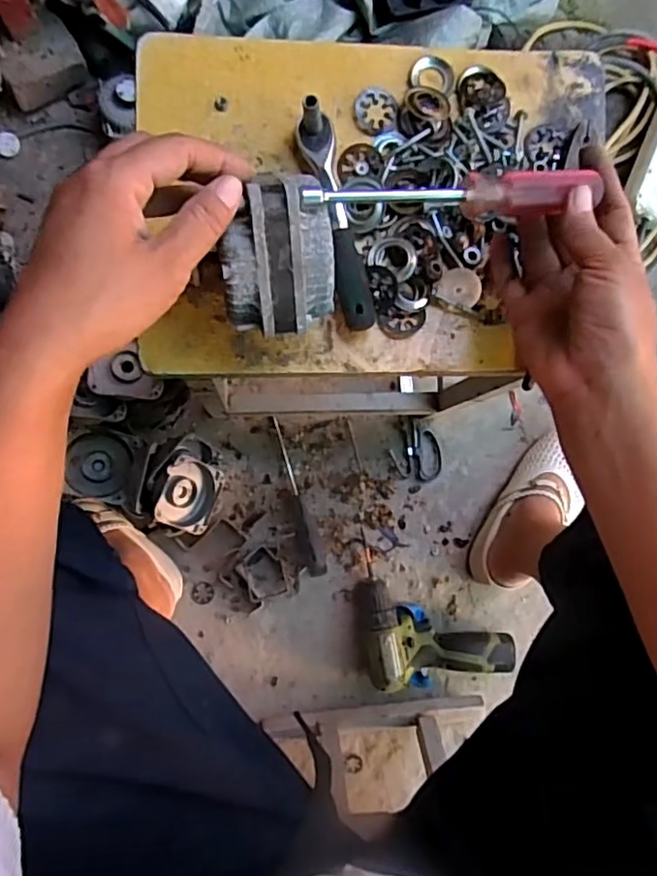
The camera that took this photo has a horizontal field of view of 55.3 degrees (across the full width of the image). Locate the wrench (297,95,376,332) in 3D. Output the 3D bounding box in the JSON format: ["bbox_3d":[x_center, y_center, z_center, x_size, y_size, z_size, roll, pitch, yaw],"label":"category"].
[{"bbox_3d":[0.006,-0.144,0.413,0.024,0.037,0.146,-12,85,-7],"label":"wrench"}]

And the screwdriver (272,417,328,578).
[{"bbox_3d":[-0.046,0.081,0.843,0.024,0.025,0.220,-18,86,-8],"label":"screwdriver"}]

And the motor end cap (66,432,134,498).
[{"bbox_3d":[-0.276,0.033,0.760,0.069,0.017,0.076,8,83,-5],"label":"motor end cap"}]

